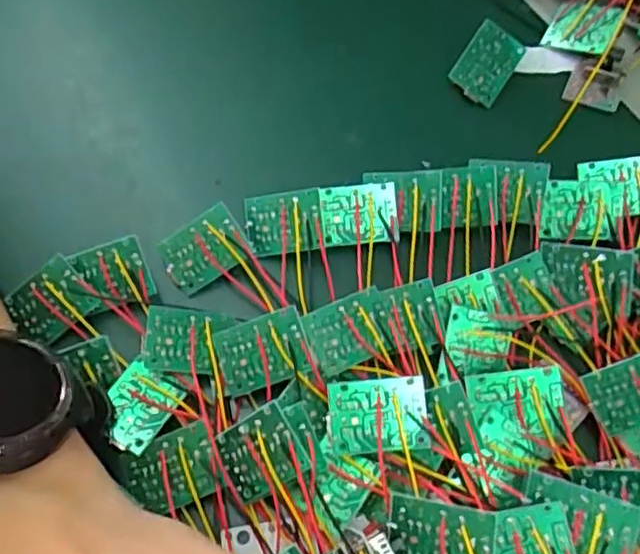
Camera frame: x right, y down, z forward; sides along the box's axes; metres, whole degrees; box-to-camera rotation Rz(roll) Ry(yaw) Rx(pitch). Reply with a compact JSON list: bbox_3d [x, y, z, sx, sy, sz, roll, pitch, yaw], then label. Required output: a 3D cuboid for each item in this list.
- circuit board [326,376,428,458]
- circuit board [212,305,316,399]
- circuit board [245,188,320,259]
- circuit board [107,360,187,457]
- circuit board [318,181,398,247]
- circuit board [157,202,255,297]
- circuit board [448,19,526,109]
[{"bbox_3d":[0.021,0.051,0.240,0.035,0.004,0.026,-5,79,0],"label":"circuit board"},{"bbox_3d":[-0.023,0.029,0.256,0.036,0.004,0.027,-17,85,10],"label":"circuit board"},{"bbox_3d":[-0.016,-0.023,0.288,0.034,0.004,0.026,-8,90,18],"label":"circuit board"},{"bbox_3d":[-0.070,0.049,0.250,0.025,0.004,0.030,32,68,13],"label":"circuit board"},{"bbox_3d":[0.017,-0.027,0.288,0.034,0.004,0.026,-5,89,-3],"label":"circuit board"},{"bbox_3d":[-0.050,-0.011,0.283,0.036,0.004,0.026,-34,94,3],"label":"circuit board"},{"bbox_3d":[0.083,-0.107,0.329,0.028,0.004,0.037,37,84,-19],"label":"circuit board"}]

